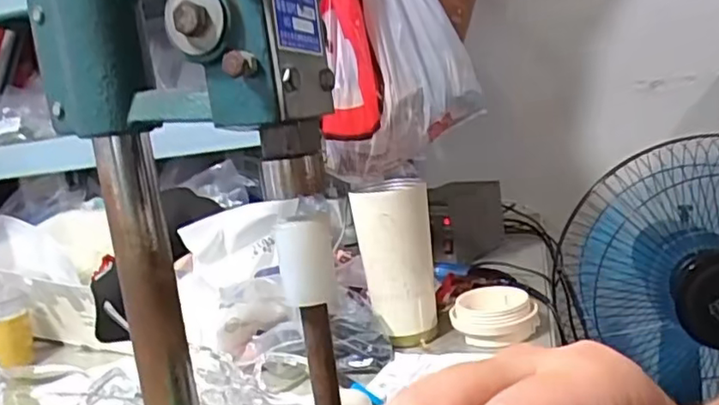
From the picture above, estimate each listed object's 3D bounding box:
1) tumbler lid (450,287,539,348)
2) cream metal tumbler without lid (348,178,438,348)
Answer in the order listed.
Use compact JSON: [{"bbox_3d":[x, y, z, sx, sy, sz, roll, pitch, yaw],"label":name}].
[{"bbox_3d":[0.139,0.114,0.642,0.082,0.032,0.075,-4,11,24],"label":"tumbler lid"},{"bbox_3d":[0.039,0.056,0.658,0.074,0.153,0.075,-8,10,1],"label":"cream metal tumbler without lid"}]

